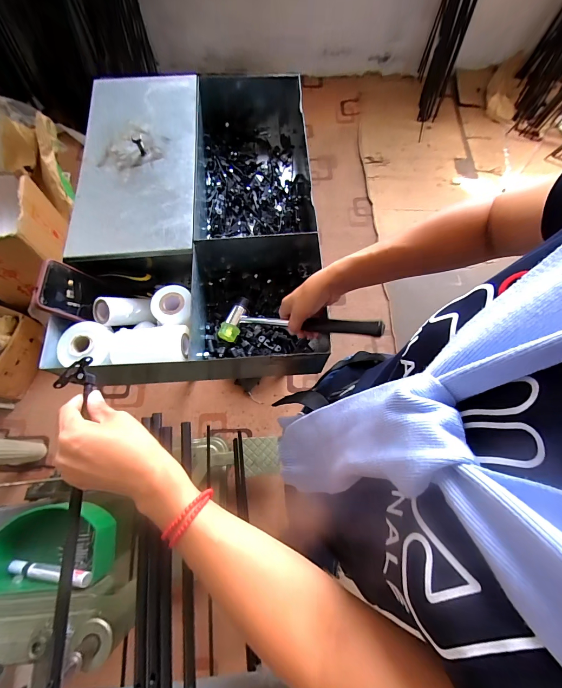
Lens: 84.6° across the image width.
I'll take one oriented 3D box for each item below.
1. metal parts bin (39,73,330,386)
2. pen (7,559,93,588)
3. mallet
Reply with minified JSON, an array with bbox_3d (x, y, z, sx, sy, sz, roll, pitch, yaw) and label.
[{"bbox_3d":[-0.140,-0.262,0.587,0.412,0.132,0.687,0,70,-1],"label":"metal parts bin"},{"bbox_3d":[-0.298,0.291,0.394,0.140,0.016,0.017,-8,69,20],"label":"pen"},{"bbox_3d":[0.020,-0.036,0.470,0.269,0.026,0.071,4,66,33],"label":"mallet"}]

